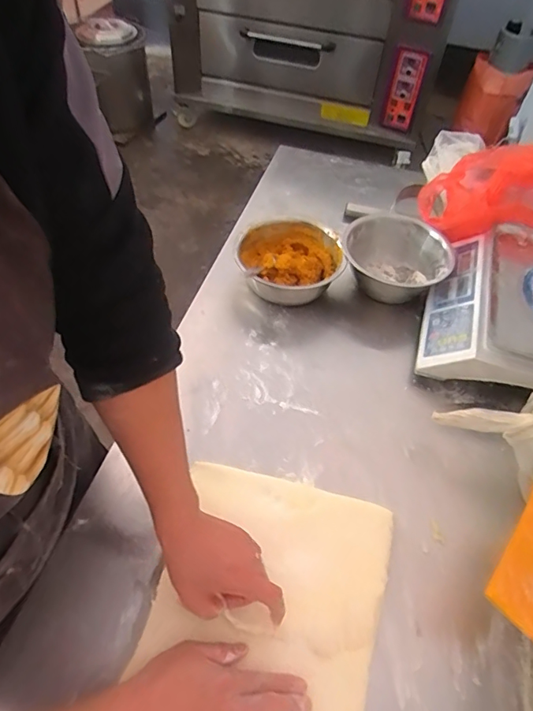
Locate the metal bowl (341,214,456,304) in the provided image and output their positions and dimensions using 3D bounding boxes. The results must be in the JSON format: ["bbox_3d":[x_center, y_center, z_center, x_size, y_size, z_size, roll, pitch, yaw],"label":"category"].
[{"bbox_3d":[0.250,-0.185,0.957,0.197,0.107,0.243,10,51,3],"label":"metal bowl"}]

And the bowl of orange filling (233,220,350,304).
[{"bbox_3d":[0.042,-0.177,0.926,0.191,0.082,0.175,2,51,-3],"label":"bowl of orange filling"}]

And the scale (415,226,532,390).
[{"bbox_3d":[0.449,-0.077,0.834,0.313,0.098,0.330,17,52,9],"label":"scale"}]

